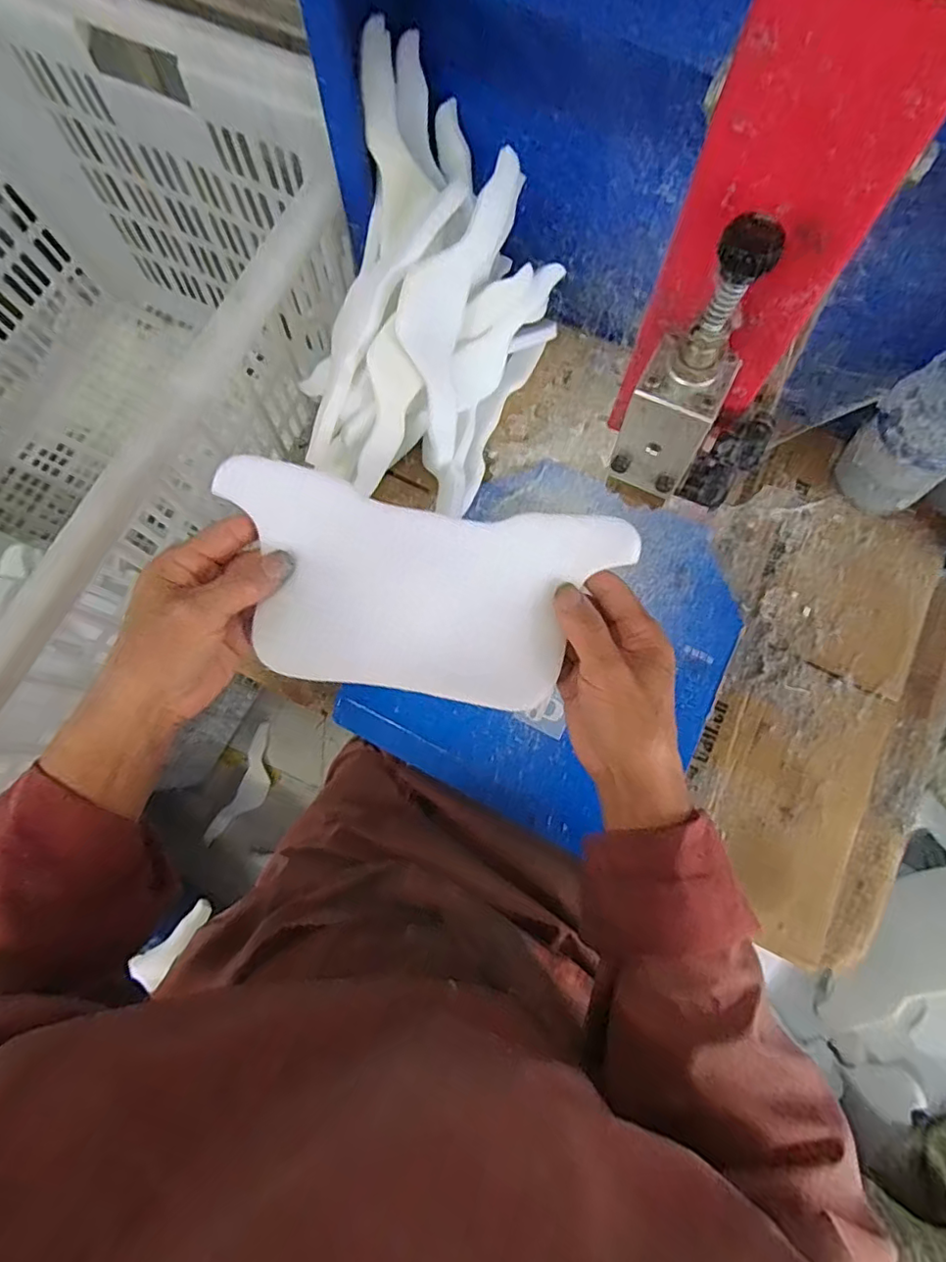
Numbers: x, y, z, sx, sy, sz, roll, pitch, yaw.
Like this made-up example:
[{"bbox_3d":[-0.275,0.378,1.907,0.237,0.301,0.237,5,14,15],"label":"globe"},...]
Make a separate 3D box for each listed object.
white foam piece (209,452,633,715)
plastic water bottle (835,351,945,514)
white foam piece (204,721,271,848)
[{"bbox_3d":[-0.031,-0.025,0.345,0.237,0.037,0.119,8,75,2],"label":"white foam piece"},{"bbox_3d":[0.401,-0.176,0.489,0.090,0.177,0.085,-30,77,-8],"label":"plastic water bottle"},{"bbox_3d":[-0.432,0.301,1.104,0.069,0.014,0.239,22,76,6],"label":"white foam piece"}]

